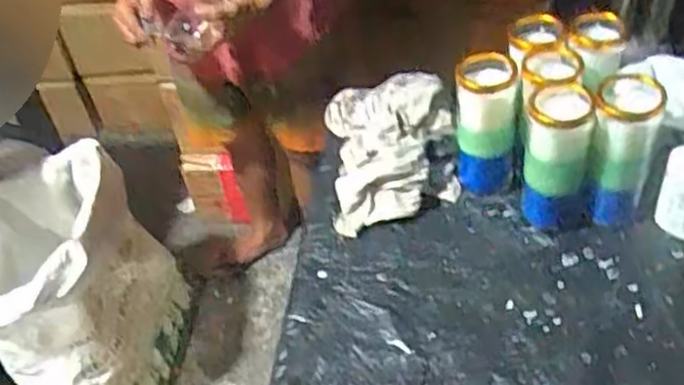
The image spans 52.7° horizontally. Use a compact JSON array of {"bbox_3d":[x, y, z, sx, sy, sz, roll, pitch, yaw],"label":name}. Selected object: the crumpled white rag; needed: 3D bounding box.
[{"bbox_3d":[0.064,-0.077,0.974,0.174,0.113,0.287,-5,44,3],"label":"crumpled white rag"}]

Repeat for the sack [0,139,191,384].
[{"bbox_3d":[-0.516,0.230,1.464,0.316,0.563,0.414,-20,45,-11],"label":"sack"}]

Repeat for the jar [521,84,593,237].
[{"bbox_3d":[0.257,-0.035,0.826,0.076,0.176,0.073,-4,44,4],"label":"jar"}]

